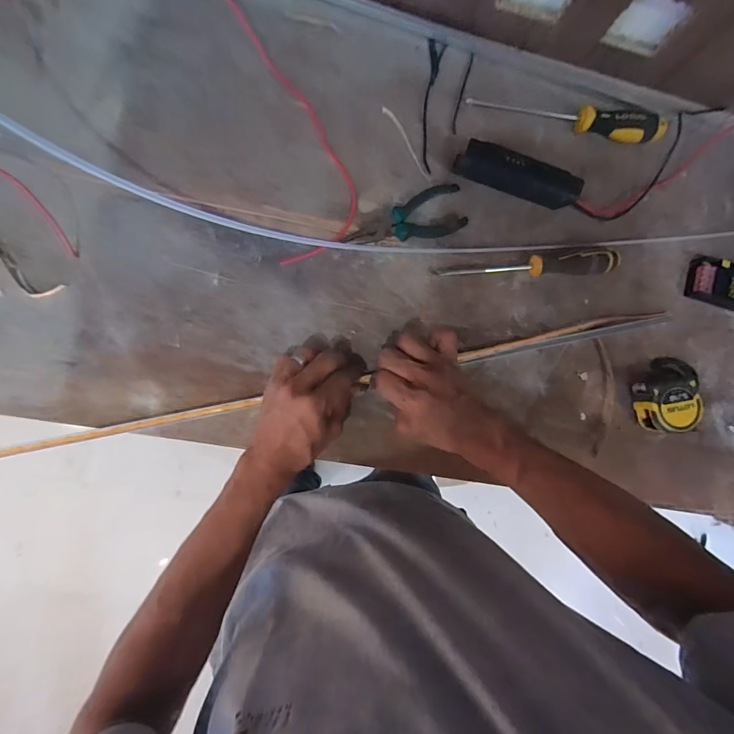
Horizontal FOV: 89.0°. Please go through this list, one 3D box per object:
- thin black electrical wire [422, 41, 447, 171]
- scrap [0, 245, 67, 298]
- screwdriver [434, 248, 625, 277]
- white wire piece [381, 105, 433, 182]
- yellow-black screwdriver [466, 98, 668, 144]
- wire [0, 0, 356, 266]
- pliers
[{"bbox_3d":[0.079,-0.318,0.453,0.022,0.004,0.166,6,87,-7],"label":"thin black electrical wire"},{"bbox_3d":[-0.356,-0.095,0.383,0.083,0.007,0.026,33,84,-5],"label":"scrap"},{"bbox_3d":[0.197,-0.120,0.444,0.209,0.033,0.026,-4,88,-8],"label":"screwdriver"},{"bbox_3d":[0.050,-0.272,0.453,0.010,0.004,0.104,-34,92,-7],"label":"white wire piece"},{"bbox_3d":[0.253,-0.308,0.462,0.252,0.032,0.032,6,87,-7],"label":"yellow-black screwdriver"},{"bbox_3d":[-0.271,-0.284,0.379,0.524,0.045,0.327,0,88,-7],"label":"wire"},{"bbox_3d":[0.047,-0.166,0.434,0.143,0.019,0.059,-26,91,-8],"label":"pliers"}]

